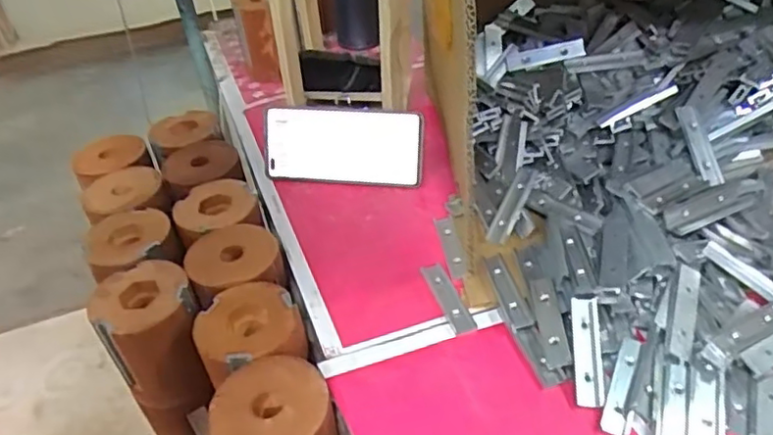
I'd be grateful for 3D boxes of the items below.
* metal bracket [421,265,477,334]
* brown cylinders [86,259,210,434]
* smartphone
[{"bbox_3d":[0.050,0.066,0.510,0.019,0.005,0.073,-20,45,-10],"label":"metal bracket"},{"bbox_3d":[-0.185,0.164,0.568,0.076,0.250,0.091,-25,42,-21],"label":"brown cylinders"},{"bbox_3d":[-0.045,-0.072,0.639,0.161,0.076,0.011,3,18,8],"label":"smartphone"}]

